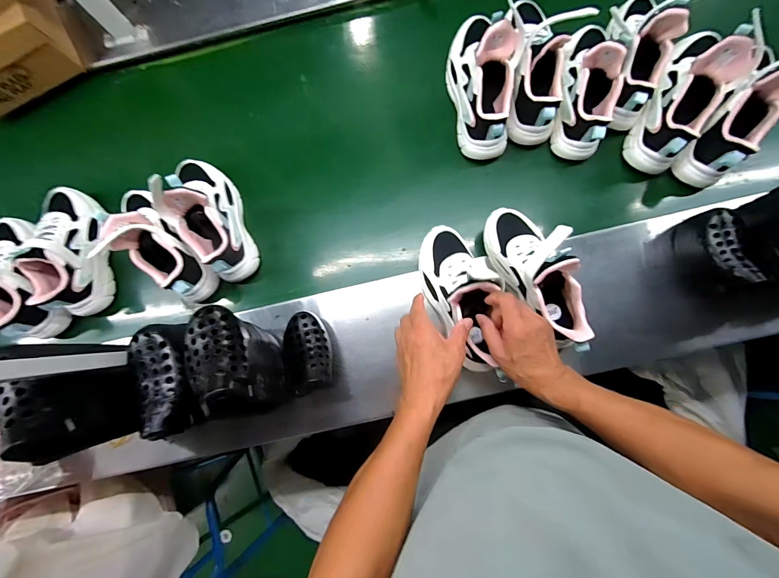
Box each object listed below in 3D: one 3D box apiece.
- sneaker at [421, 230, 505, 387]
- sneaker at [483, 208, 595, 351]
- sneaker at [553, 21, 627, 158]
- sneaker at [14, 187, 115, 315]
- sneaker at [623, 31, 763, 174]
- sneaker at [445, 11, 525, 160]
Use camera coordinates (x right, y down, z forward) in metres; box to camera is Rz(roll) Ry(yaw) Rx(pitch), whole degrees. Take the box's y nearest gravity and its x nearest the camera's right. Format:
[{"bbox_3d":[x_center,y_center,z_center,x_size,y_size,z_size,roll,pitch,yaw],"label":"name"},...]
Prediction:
[{"bbox_3d":[0.113,0.009,0.527,0.099,0.129,0.228,-28,82,2],"label":"sneaker"},{"bbox_3d":[0.226,-0.025,0.499,0.076,0.144,0.234,-23,82,3],"label":"sneaker"},{"bbox_3d":[0.344,-0.361,0.576,0.080,0.115,0.231,5,84,6],"label":"sneaker"},{"bbox_3d":[-0.582,-0.075,0.608,0.099,0.095,0.237,-9,83,5],"label":"sneaker"},{"bbox_3d":[0.507,-0.333,0.560,0.099,0.127,0.246,31,87,8],"label":"sneaker"},{"bbox_3d":[0.164,-0.369,0.580,0.102,0.119,0.243,-10,83,5],"label":"sneaker"}]

